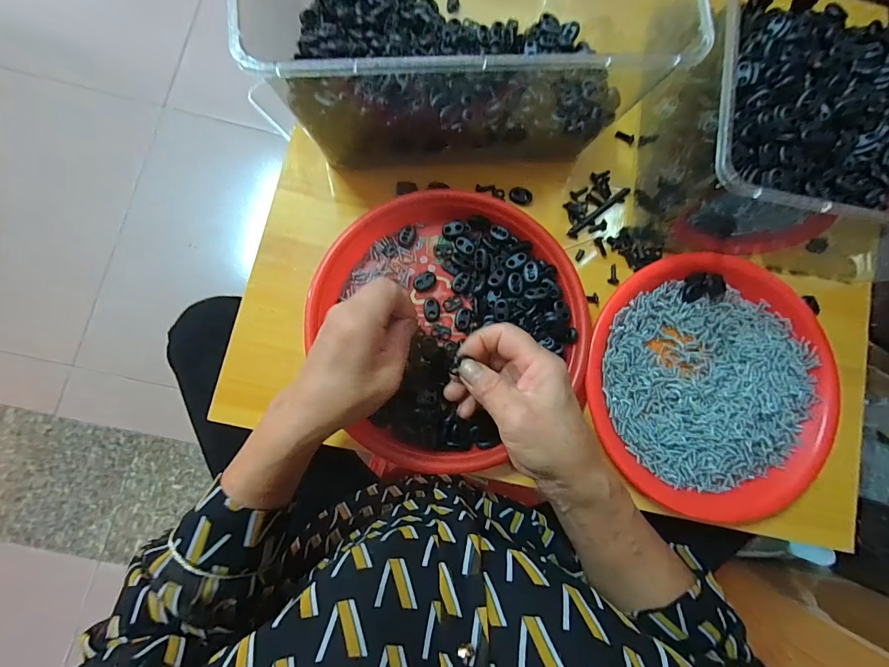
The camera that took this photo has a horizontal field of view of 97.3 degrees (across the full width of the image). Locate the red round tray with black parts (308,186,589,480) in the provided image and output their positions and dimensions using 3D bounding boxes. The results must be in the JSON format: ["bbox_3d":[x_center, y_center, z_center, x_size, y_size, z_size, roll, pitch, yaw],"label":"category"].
[{"bbox_3d":[0.008,-0.010,0.344,0.223,0.029,0.227,1,82,-4],"label":"red round tray with black parts"}]

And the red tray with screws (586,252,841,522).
[{"bbox_3d":[0.239,0.044,0.351,0.221,0.028,0.224,-12,83,-6],"label":"red tray with screws"}]

